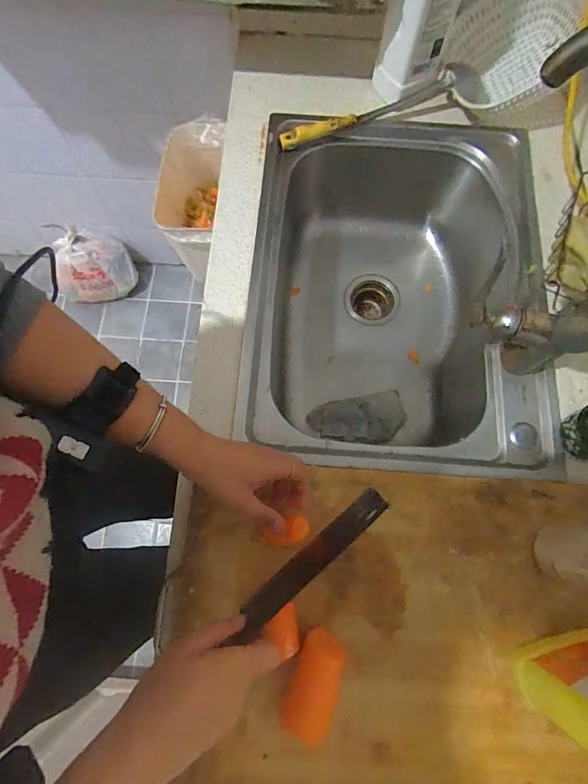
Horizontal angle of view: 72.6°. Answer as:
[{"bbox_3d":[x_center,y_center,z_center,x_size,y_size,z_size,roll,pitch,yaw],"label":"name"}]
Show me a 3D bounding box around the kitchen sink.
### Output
[{"bbox_3d":[0.142,-0.136,0.677,0.405,0.218,0.551,3,74,1],"label":"kitchen sink"}]

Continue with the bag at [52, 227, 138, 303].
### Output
[{"bbox_3d":[-0.662,-0.414,1.348,0.200,0.176,0.215,-3,74,-1],"label":"bag"}]

